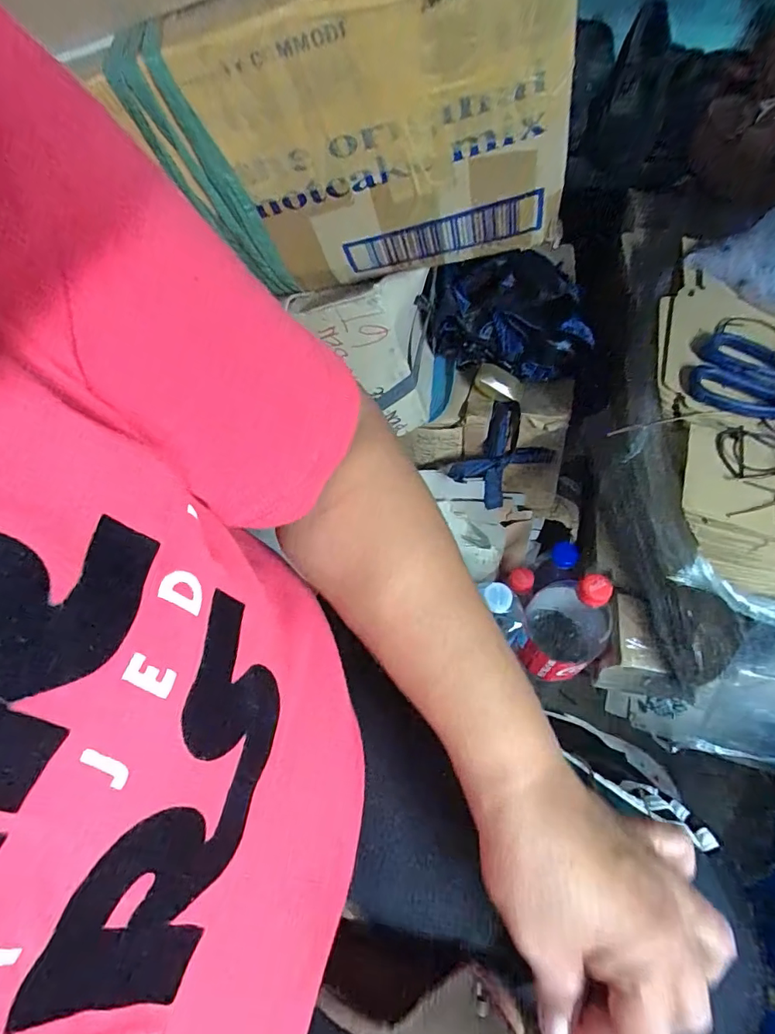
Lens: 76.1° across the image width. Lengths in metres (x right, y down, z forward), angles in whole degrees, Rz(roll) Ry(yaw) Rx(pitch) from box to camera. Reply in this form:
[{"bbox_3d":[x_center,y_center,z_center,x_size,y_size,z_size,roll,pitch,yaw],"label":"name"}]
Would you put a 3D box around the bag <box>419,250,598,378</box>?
[{"bbox_3d":[0.123,-0.204,0.511,0.166,0.115,0.055,6,57,6],"label":"bag"}]

